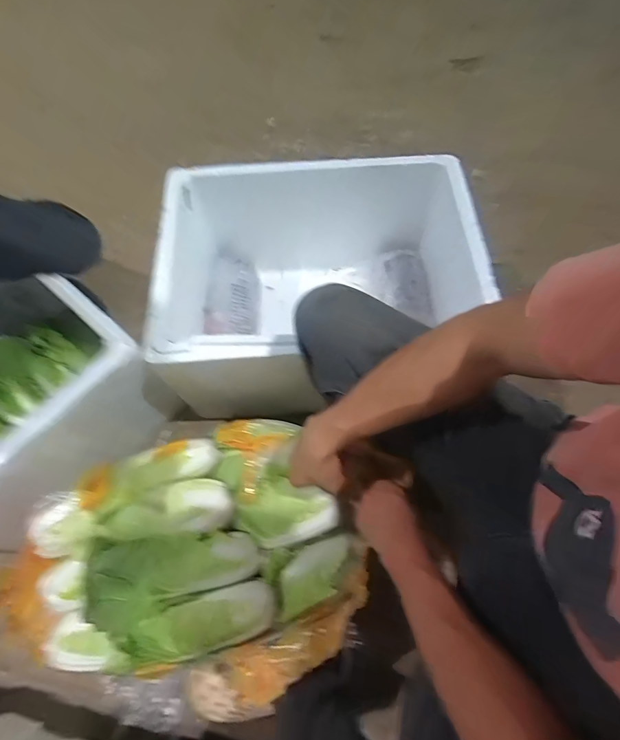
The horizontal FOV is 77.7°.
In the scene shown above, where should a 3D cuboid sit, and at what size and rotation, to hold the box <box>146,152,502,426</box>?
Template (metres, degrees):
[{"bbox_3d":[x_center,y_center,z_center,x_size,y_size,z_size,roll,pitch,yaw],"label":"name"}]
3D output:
[{"bbox_3d":[0.014,-0.169,0.866,0.606,0.340,0.441,-4,67,-3],"label":"box"}]

